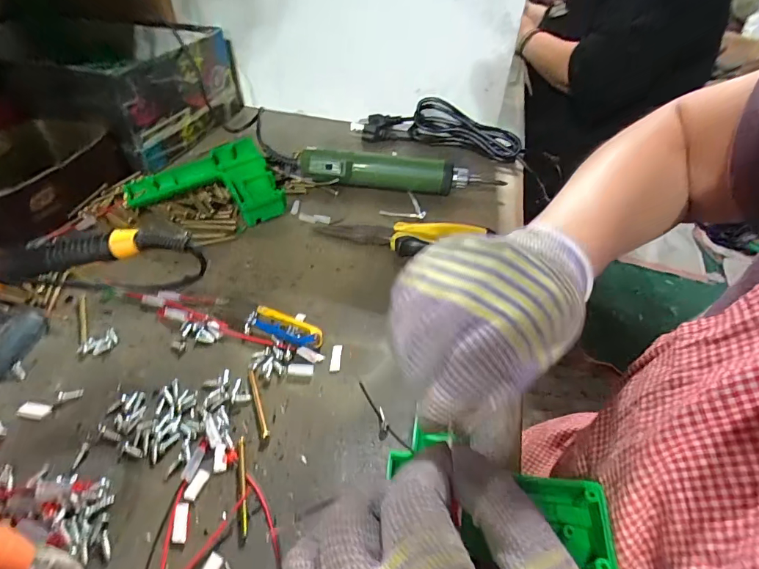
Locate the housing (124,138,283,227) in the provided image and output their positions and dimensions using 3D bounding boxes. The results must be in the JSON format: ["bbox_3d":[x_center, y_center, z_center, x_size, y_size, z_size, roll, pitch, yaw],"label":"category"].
[{"bbox_3d":[-0.197,-0.108,0.458,0.151,0.043,0.122,-16,46,-22],"label":"housing"}]

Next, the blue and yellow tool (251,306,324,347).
[{"bbox_3d":[-0.075,0.034,0.333,0.063,0.010,0.026,15,43,10],"label":"blue and yellow tool"}]

